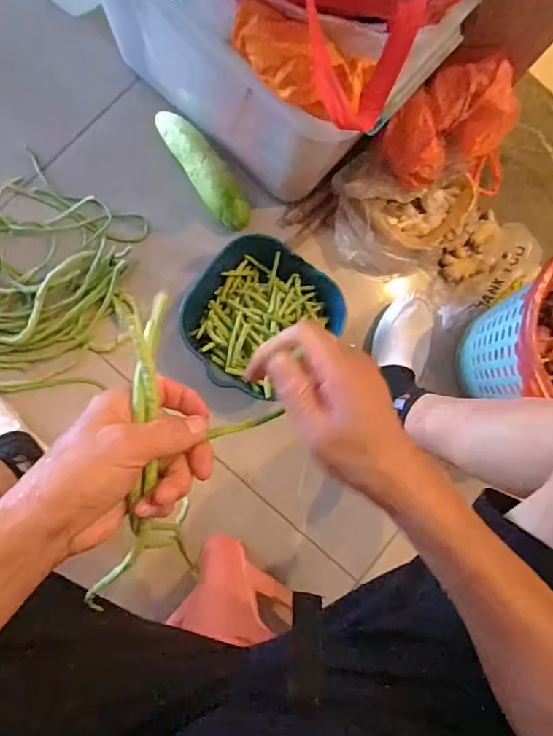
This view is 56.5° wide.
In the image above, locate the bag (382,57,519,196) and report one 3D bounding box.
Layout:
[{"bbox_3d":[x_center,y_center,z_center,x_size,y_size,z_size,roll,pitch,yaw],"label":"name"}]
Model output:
[{"bbox_3d":[0.253,-0.334,0.737,0.213,0.141,0.127,-10,86,-8],"label":"bag"}]

